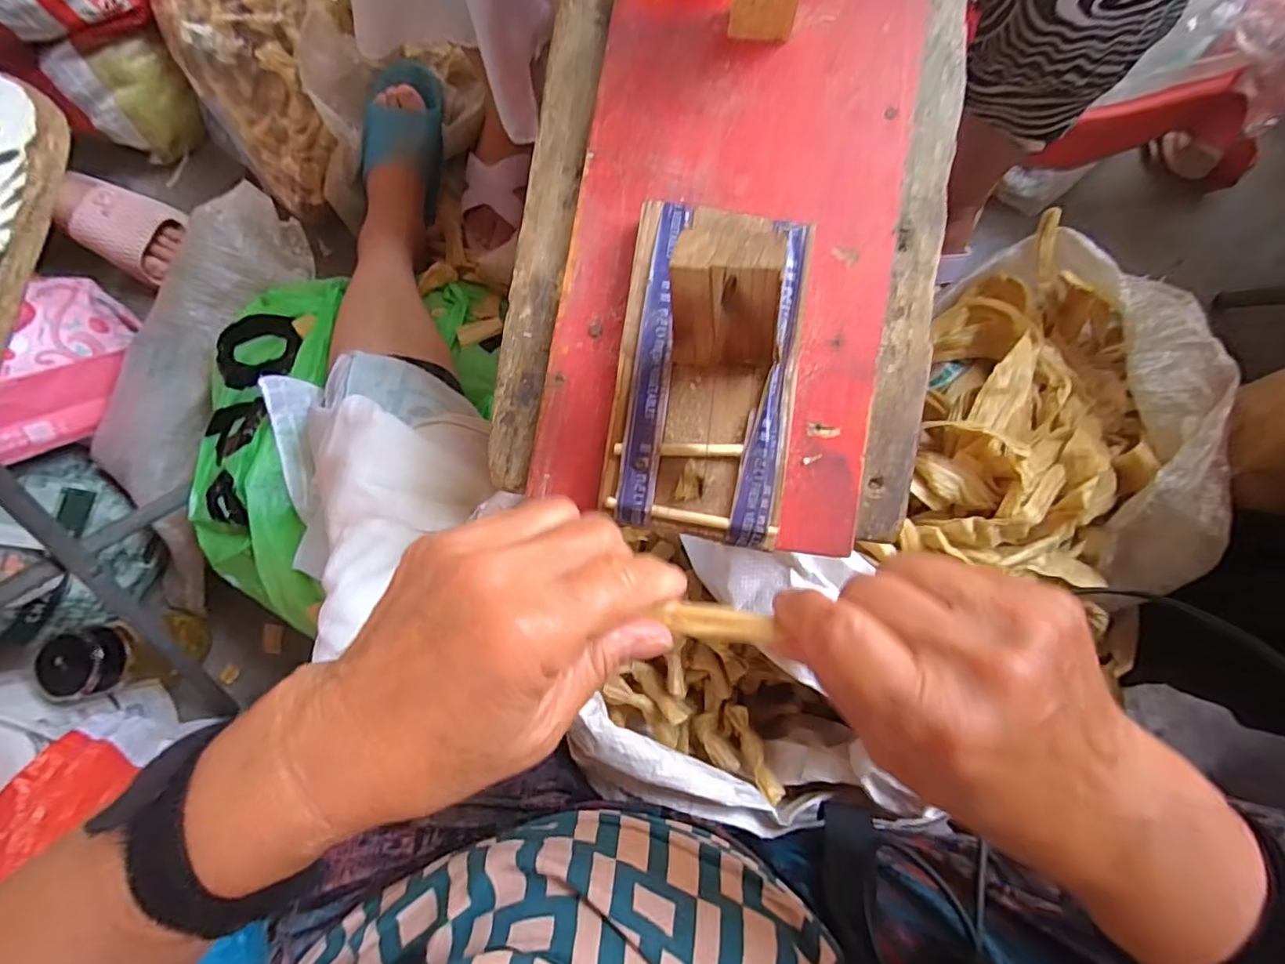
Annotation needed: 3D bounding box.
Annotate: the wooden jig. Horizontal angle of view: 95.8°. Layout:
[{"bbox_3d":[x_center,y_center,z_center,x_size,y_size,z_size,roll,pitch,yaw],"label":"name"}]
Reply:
[{"bbox_3d":[0.031,-0.056,0.250,0.084,0.074,0.157,8,88,1],"label":"wooden jig"}]

